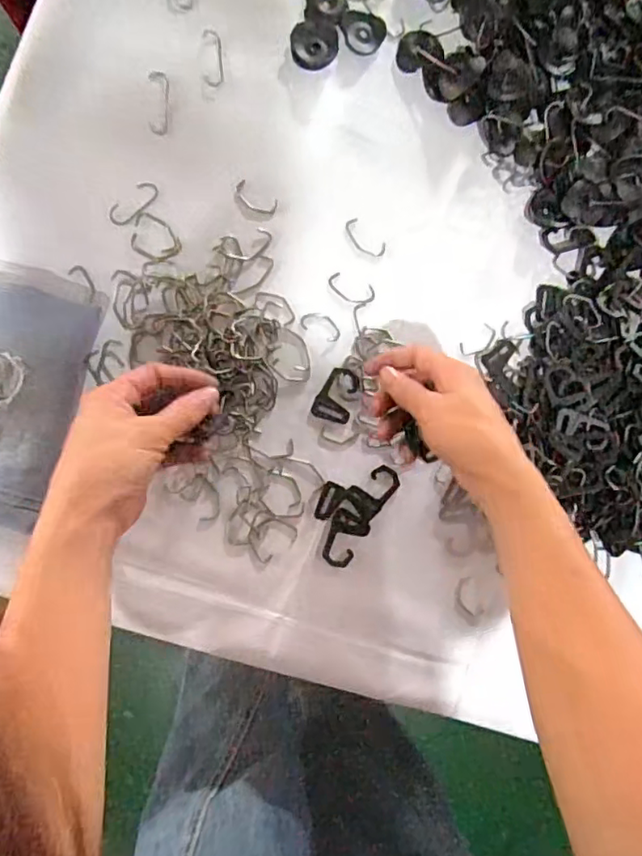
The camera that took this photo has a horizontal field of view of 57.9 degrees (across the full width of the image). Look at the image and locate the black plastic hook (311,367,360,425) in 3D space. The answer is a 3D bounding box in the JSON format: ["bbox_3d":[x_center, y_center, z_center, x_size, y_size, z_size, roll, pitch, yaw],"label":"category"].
[{"bbox_3d":[0.012,-0.026,0.451,0.029,0.004,0.043,19,85,-8],"label":"black plastic hook"}]

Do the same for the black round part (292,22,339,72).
[{"bbox_3d":[-0.005,-0.296,0.450,0.036,0.004,0.036,0,87,-8],"label":"black round part"}]

